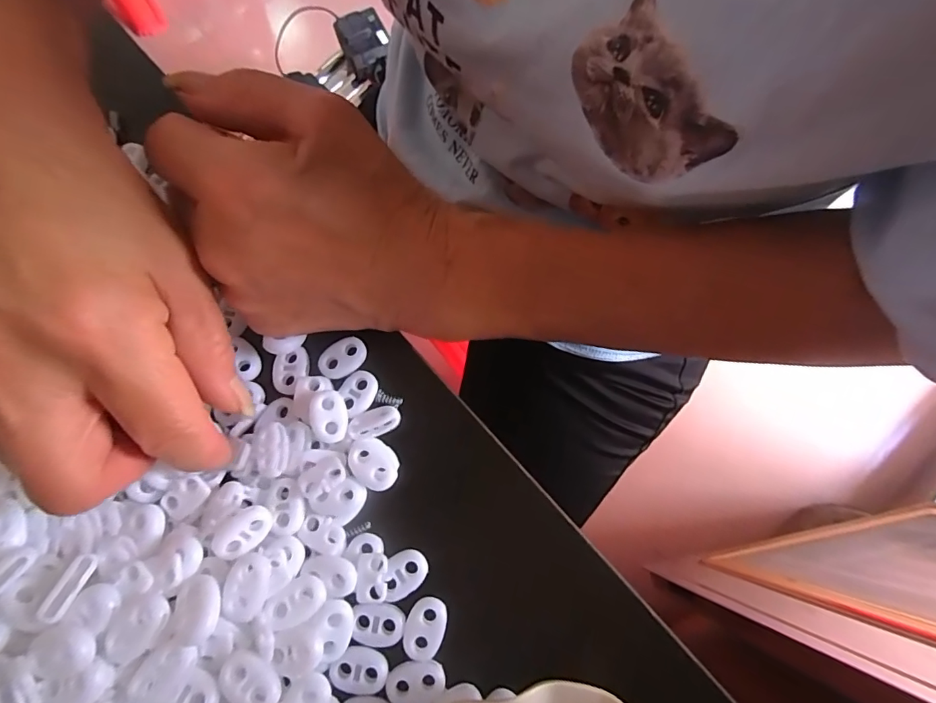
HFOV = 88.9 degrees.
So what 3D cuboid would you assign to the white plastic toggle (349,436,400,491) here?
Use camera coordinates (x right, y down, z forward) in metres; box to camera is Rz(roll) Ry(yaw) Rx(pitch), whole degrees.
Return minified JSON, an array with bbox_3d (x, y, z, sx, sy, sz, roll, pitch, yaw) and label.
[{"bbox_3d":[-0.040,0.047,0.201,0.017,0.006,0.023,-41,79,-11],"label":"white plastic toggle"}]

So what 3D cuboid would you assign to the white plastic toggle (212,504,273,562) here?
[{"bbox_3d":[-0.087,0.070,0.184,0.015,0.007,0.020,47,73,-15],"label":"white plastic toggle"}]

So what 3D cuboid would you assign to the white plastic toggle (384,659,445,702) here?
[{"bbox_3d":[-0.021,0.128,0.184,0.022,0.004,0.016,-18,75,-5],"label":"white plastic toggle"}]

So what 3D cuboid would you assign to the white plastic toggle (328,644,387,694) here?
[{"bbox_3d":[-0.042,0.124,0.185,0.021,0.004,0.015,8,74,2],"label":"white plastic toggle"}]

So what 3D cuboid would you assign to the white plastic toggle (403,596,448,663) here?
[{"bbox_3d":[-0.017,0.110,0.189,0.015,0.004,0.022,15,75,4],"label":"white plastic toggle"}]

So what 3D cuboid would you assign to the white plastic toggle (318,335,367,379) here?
[{"bbox_3d":[-0.057,0.003,0.217,0.022,0.004,0.014,-34,77,-9],"label":"white plastic toggle"}]

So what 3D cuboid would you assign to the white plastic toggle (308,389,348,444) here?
[{"bbox_3d":[-0.059,0.028,0.202,0.015,0.005,0.022,-7,75,-3],"label":"white plastic toggle"}]

